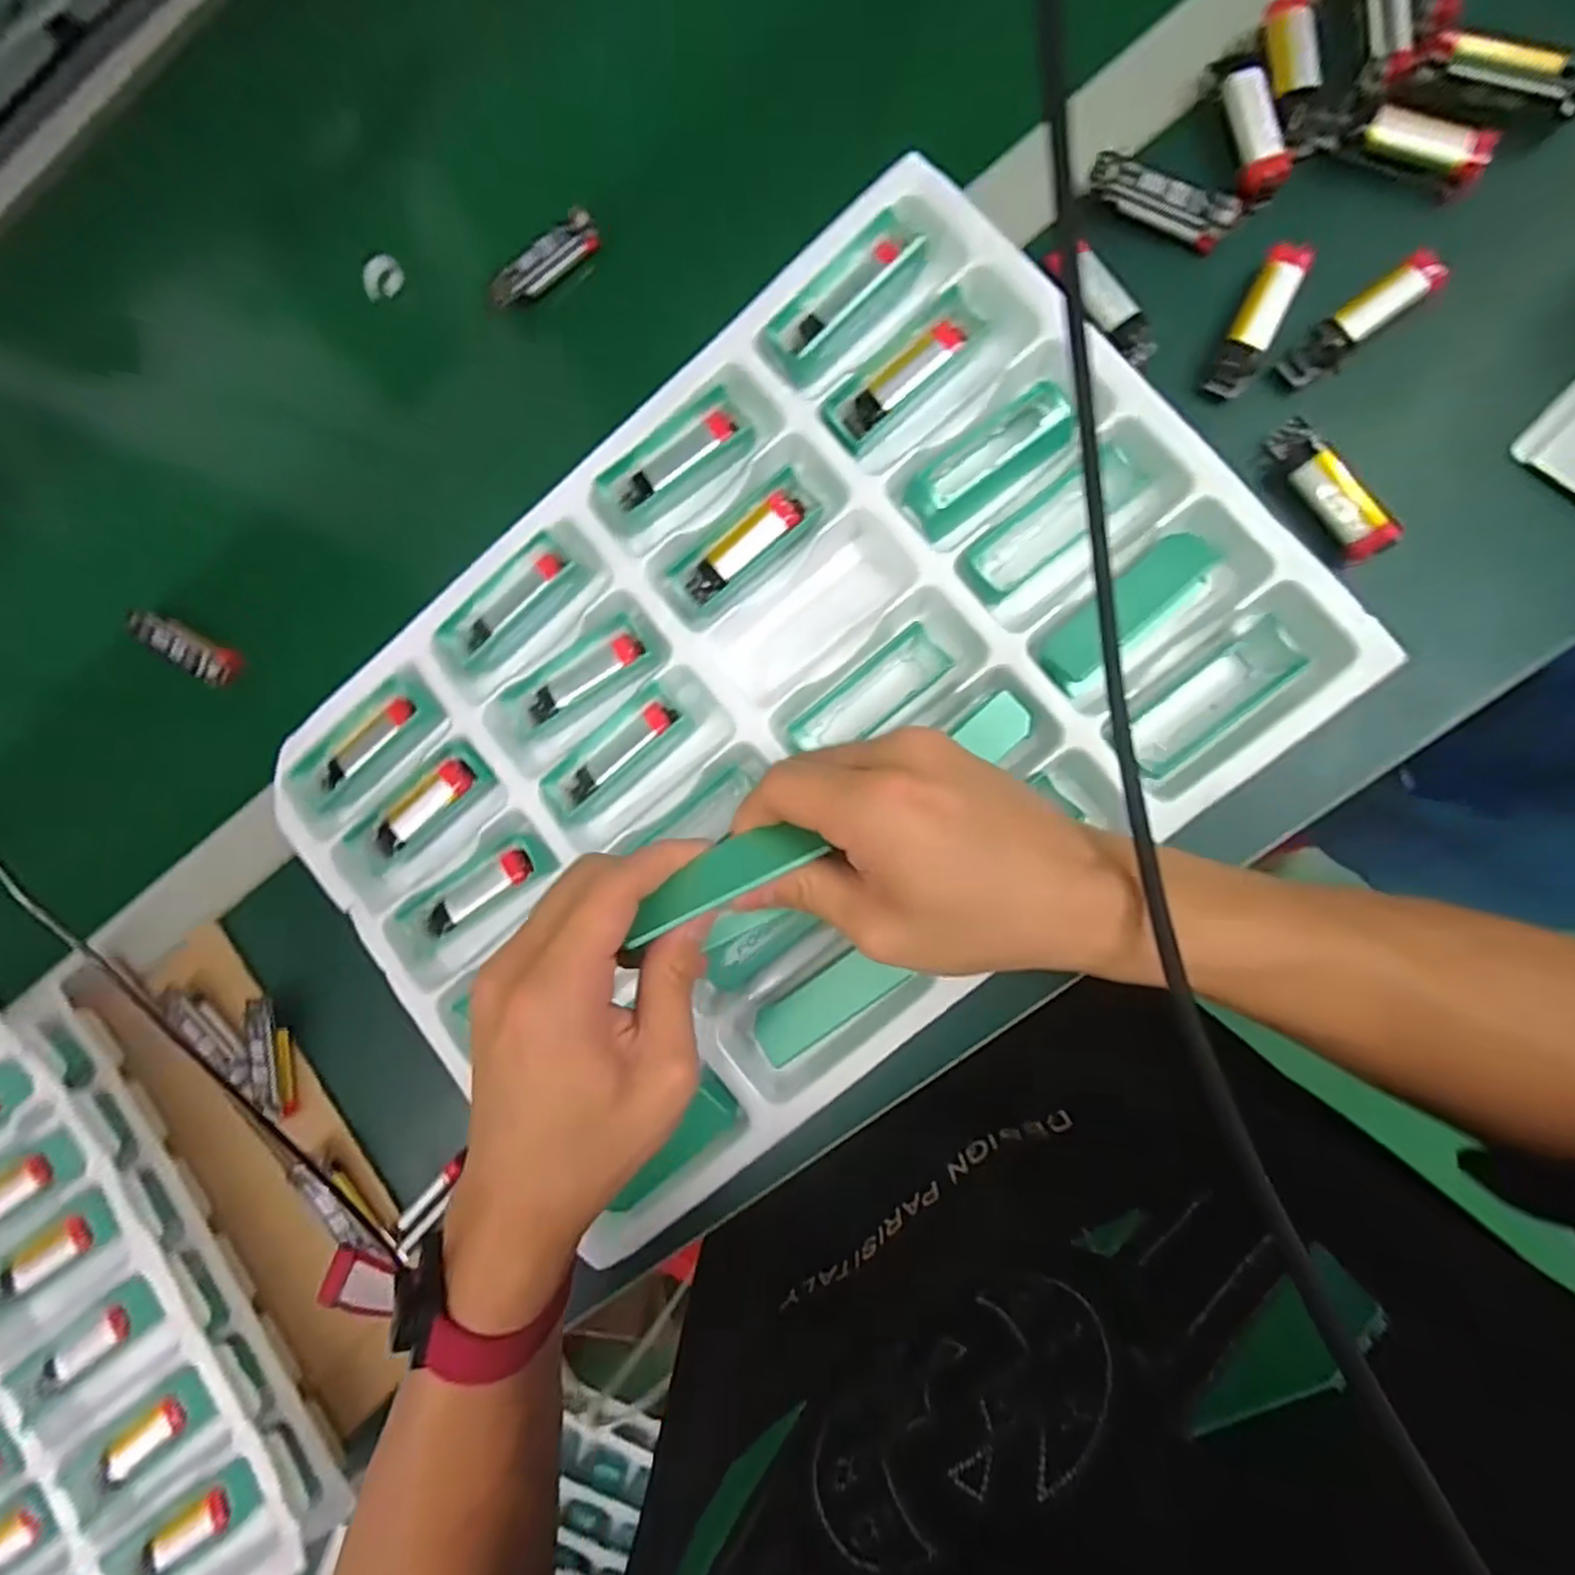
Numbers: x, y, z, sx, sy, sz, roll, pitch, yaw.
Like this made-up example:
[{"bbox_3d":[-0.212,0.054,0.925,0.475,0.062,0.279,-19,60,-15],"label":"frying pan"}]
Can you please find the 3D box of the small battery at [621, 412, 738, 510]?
[{"bbox_3d":[-0.055,-0.164,0.349,0.067,0.014,0.014,-36,84,6],"label":"small battery"}]

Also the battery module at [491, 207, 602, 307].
[{"bbox_3d":[-0.130,-0.282,0.370,0.065,0.015,0.019,-36,85,6],"label":"battery module"}]

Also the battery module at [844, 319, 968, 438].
[{"bbox_3d":[0.054,-0.194,0.329,0.065,0.010,0.016,-39,84,6],"label":"battery module"}]

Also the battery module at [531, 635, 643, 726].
[{"bbox_3d":[-0.103,-0.056,0.353,0.068,0.009,0.016,-33,85,6],"label":"battery module"}]

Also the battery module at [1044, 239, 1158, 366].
[{"bbox_3d":[0.144,-0.223,0.319,0.021,0.011,0.064,-35,85,6],"label":"battery module"}]

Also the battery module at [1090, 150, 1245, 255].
[{"bbox_3d":[0.172,-0.270,0.319,0.067,0.016,0.017,32,94,7],"label":"battery module"}]

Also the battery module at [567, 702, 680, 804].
[{"bbox_3d":[-0.085,-0.017,0.348,0.070,0.011,0.015,-40,84,6],"label":"battery module"}]

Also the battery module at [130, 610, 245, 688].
[{"bbox_3d":[-0.353,-0.084,0.408,0.059,0.019,0.021,34,94,7],"label":"battery module"}]

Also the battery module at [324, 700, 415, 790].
[{"bbox_3d":[-0.225,-0.024,0.372,0.066,0.009,0.017,-42,84,6],"label":"battery module"}]

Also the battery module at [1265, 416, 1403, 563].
[{"bbox_3d":[0.238,-0.131,0.305,0.018,0.015,0.069,-32,85,7],"label":"battery module"}]

